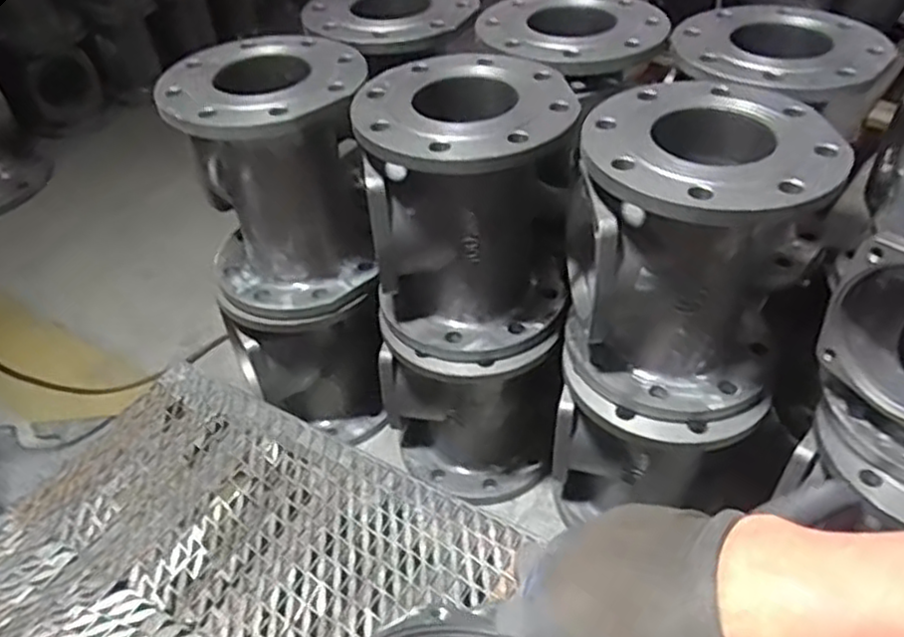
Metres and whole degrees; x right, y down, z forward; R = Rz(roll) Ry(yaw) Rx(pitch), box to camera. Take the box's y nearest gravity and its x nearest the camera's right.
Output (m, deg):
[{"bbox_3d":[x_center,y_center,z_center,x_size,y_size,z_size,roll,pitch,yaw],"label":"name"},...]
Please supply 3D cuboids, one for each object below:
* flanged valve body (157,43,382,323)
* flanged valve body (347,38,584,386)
[{"bbox_3d":[-0.193,-0.160,0.825,0.203,0.254,0.207,-3,43,-1],"label":"flanged valve body"},{"bbox_3d":[0.023,-0.117,0.772,0.209,0.263,0.243,3,43,5],"label":"flanged valve body"}]

